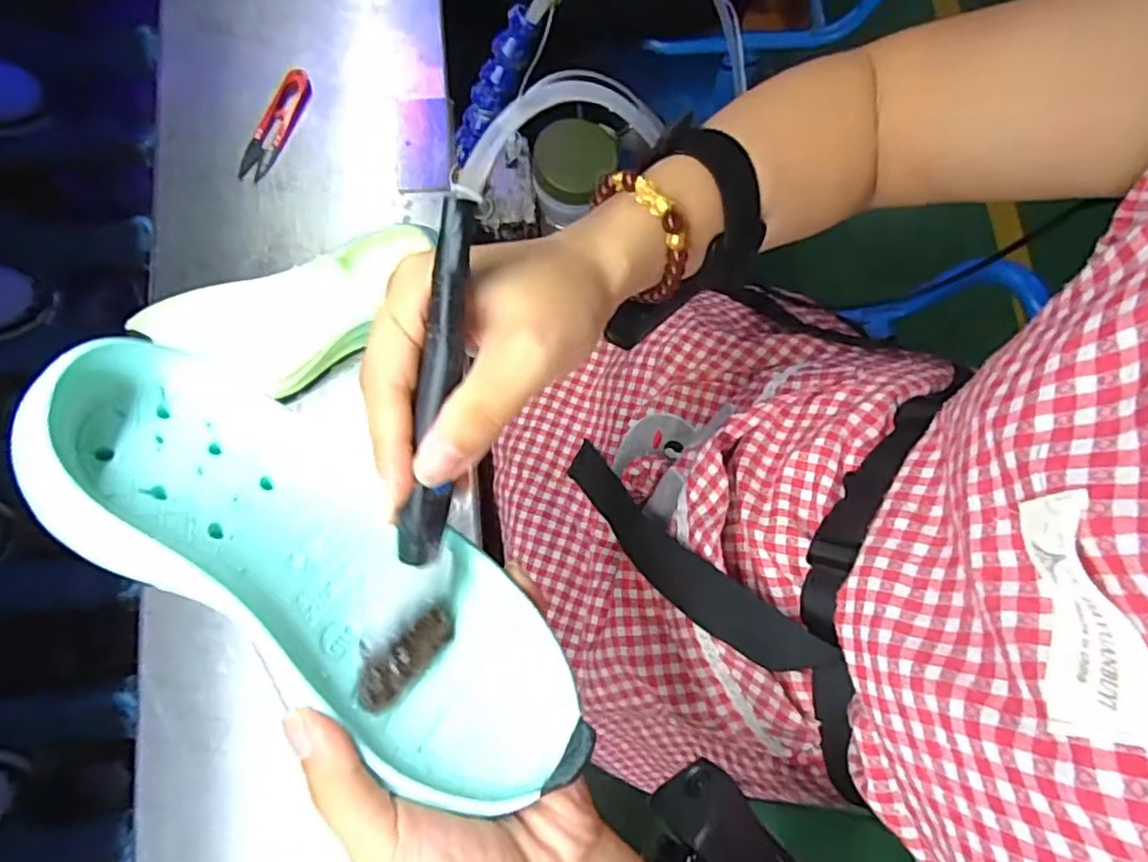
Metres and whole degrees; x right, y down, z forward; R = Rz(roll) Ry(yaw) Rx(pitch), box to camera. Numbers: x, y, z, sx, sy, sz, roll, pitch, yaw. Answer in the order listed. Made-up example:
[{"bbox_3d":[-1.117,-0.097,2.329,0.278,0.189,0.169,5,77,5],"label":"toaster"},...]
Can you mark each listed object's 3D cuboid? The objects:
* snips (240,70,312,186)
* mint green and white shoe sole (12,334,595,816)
[{"bbox_3d":[-0.245,-0.253,0.525,0.024,0.010,0.104,19,82,2],"label":"snips"},{"bbox_3d":[-0.088,0.050,0.232,0.204,0.045,0.085,39,48,-2],"label":"mint green and white shoe sole"}]

